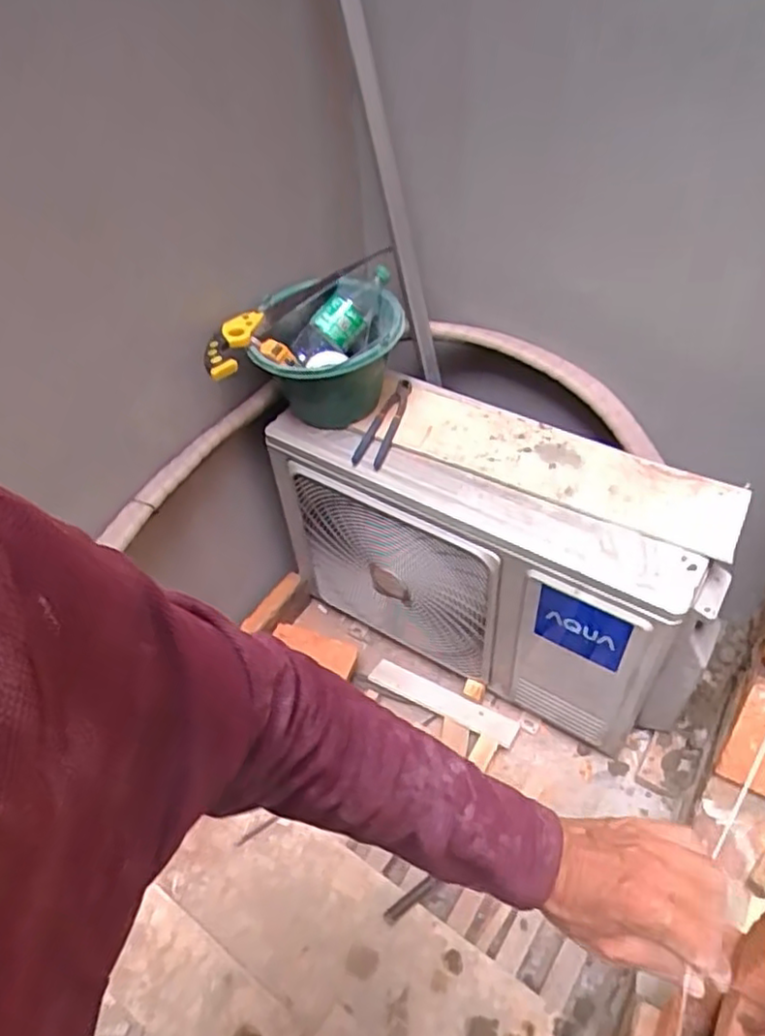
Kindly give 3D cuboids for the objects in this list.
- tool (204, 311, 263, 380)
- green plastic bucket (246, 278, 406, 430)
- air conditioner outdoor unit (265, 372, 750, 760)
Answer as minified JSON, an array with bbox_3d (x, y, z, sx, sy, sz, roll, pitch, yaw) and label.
[{"bbox_3d":[-0.238,-0.280,1.079,0.062,0.031,0.138,17,64,19],"label":"tool"},{"bbox_3d":[-0.092,-0.264,1.192,0.259,0.214,0.211,-17,48,-11],"label":"green plastic bucket"},{"bbox_3d":[0.212,0.080,1.344,0.806,0.560,0.282,20,51,22],"label":"air conditioner outdoor unit"}]

